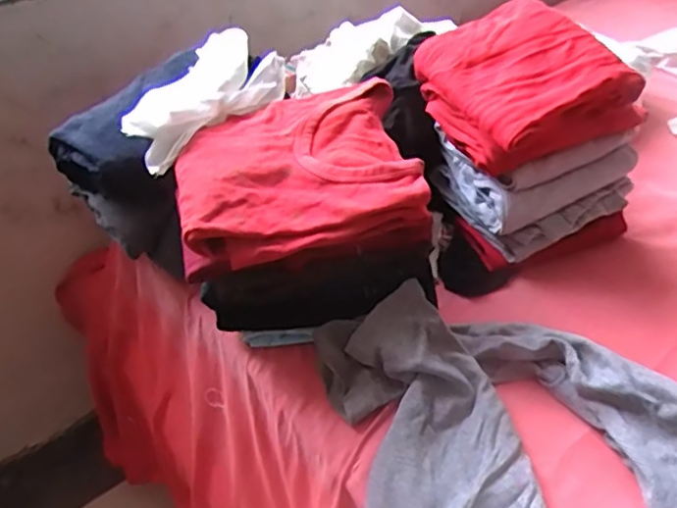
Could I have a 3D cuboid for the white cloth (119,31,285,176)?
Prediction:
[{"bbox_3d":[-0.149,-0.184,0.715,0.122,0.058,0.233,8,42,15],"label":"white cloth"}]

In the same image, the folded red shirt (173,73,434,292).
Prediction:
[{"bbox_3d":[-0.046,-0.086,0.634,0.233,0.072,0.213,-10,41,-6],"label":"folded red shirt"}]

